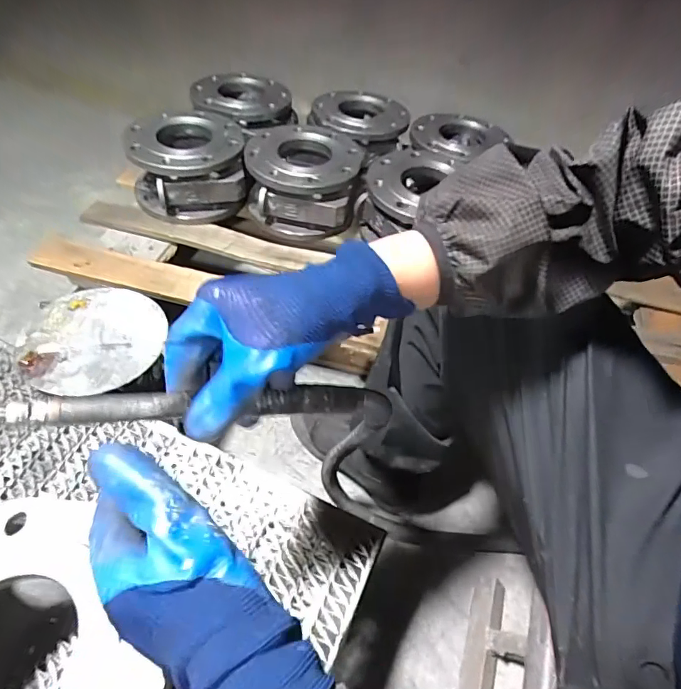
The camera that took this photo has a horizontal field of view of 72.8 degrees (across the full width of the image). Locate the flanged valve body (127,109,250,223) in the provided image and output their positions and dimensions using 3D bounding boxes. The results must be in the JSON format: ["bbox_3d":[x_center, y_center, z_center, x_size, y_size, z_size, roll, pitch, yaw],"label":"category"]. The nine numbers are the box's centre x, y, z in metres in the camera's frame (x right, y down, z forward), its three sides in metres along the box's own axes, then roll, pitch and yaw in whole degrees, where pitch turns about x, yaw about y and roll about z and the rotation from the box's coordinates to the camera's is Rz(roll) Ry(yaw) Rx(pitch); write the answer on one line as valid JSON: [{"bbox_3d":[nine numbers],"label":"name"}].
[{"bbox_3d":[-0.290,-0.336,0.883,0.203,0.146,0.203,-11,54,-14],"label":"flanged valve body"}]

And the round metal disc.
[{"bbox_3d":[-0.298,-0.008,0.558,0.152,0.014,0.156,3,51,-4],"label":"round metal disc"}]

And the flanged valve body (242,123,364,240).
[{"bbox_3d":[-0.071,-0.318,0.895,0.210,0.124,0.210,-1,52,-7],"label":"flanged valve body"}]

